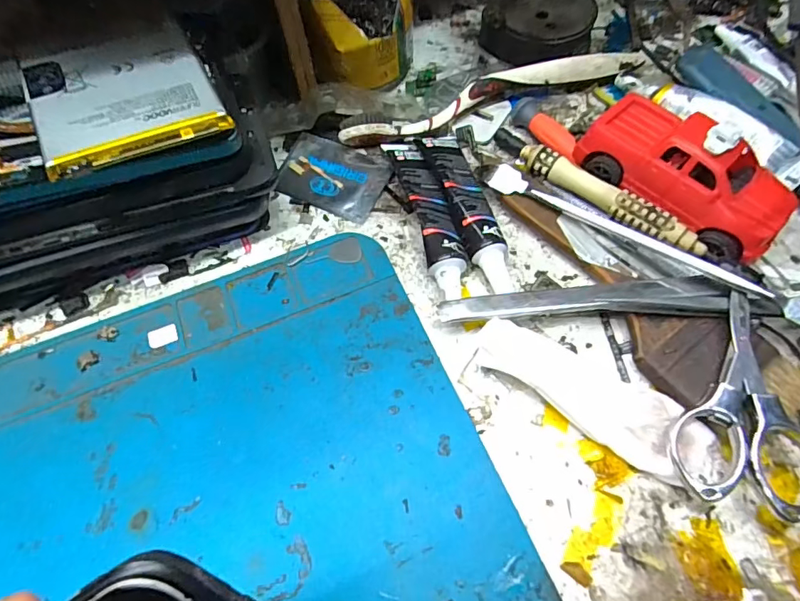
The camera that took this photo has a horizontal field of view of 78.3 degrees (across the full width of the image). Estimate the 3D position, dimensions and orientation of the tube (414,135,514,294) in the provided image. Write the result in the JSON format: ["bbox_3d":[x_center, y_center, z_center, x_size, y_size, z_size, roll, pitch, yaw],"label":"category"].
[{"bbox_3d":[0.033,-0.046,0.240,0.023,0.017,0.097,-15,62,-5],"label":"tube"}]

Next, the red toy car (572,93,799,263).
[{"bbox_3d":[0.131,-0.061,0.225,0.091,0.038,0.049,38,70,20],"label":"red toy car"}]

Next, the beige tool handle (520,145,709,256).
[{"bbox_3d":[0.098,-0.047,0.232,0.092,0.014,0.010,35,69,19],"label":"beige tool handle"}]

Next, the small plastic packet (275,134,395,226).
[{"bbox_3d":[-0.036,-0.068,0.263,0.058,0.004,0.041,25,66,15],"label":"small plastic packet"}]

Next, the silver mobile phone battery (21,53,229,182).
[{"bbox_3d":[-0.103,-0.076,0.184,0.060,0.009,0.057,-27,64,-11],"label":"silver mobile phone battery"}]

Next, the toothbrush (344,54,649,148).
[{"bbox_3d":[0.052,-0.114,0.274,0.176,0.017,0.019,-19,63,-7],"label":"toothbrush"}]

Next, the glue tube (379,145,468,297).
[{"bbox_3d":[0.014,-0.044,0.240,0.020,0.018,0.099,-14,62,-5],"label":"glue tube"}]

